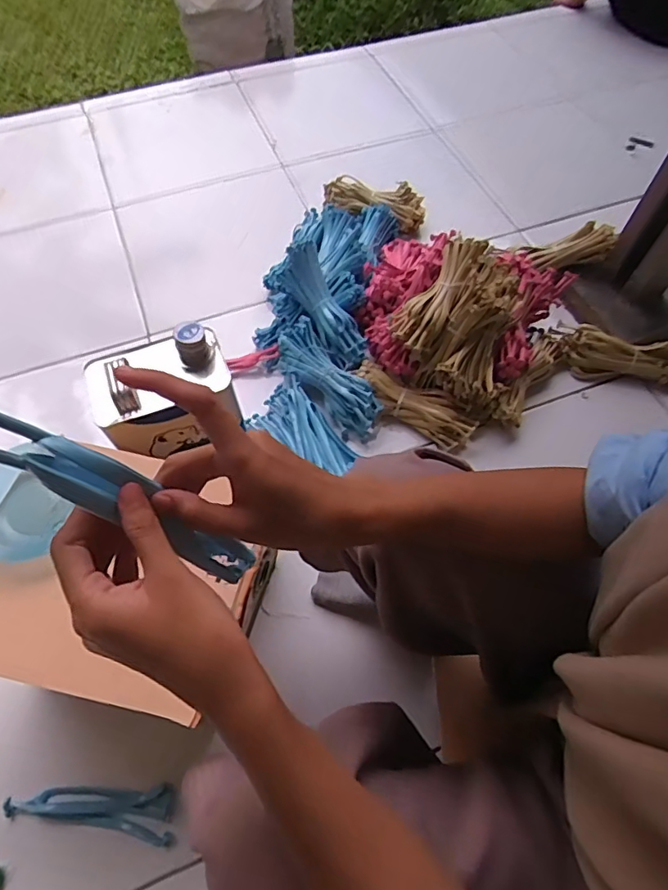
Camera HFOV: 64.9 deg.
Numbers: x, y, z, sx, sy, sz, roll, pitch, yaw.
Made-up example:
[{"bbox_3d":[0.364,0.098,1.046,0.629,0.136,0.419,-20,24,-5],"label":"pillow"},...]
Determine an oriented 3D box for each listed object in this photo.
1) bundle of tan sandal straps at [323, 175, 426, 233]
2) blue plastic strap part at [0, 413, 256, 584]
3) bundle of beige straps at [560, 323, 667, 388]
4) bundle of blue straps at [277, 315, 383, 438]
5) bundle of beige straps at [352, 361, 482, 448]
[{"bbox_3d":[0.079,-0.513,1.105,0.229,0.065,0.072,14,62,8],"label":"bundle of tan sandal straps"},{"bbox_3d":[-0.106,0.035,0.283,0.021,0.198,0.026,-5,58,26],"label":"blue plastic strap part"},{"bbox_3d":[0.501,-0.152,0.903,0.209,0.042,0.070,14,62,8],"label":"bundle of beige straps"},{"bbox_3d":[-0.011,-0.114,0.876,0.080,0.065,0.212,-39,68,-19],"label":"bundle of blue straps"},{"bbox_3d":[0.131,-0.072,0.881,0.221,0.043,0.068,31,65,16],"label":"bundle of beige straps"}]

